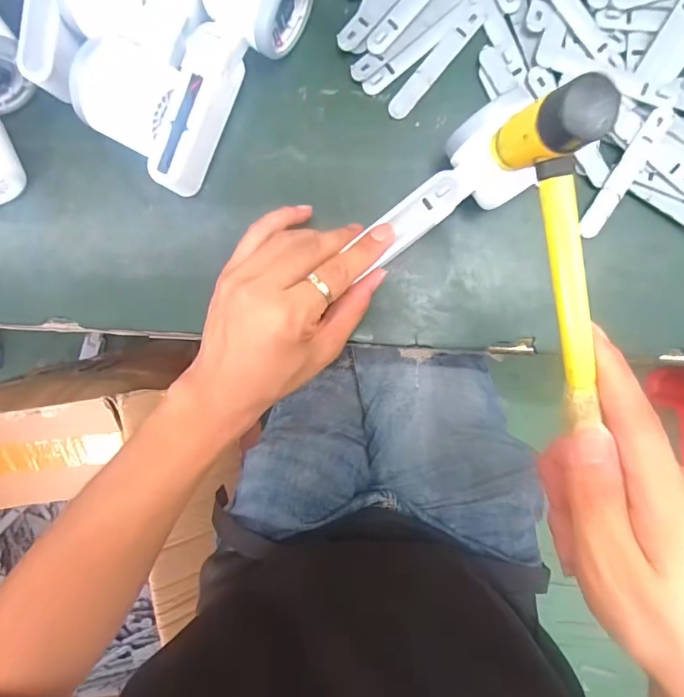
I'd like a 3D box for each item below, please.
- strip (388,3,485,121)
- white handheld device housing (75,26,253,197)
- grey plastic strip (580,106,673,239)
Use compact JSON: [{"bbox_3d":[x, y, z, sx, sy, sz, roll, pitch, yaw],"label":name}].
[{"bbox_3d":[0.067,-0.204,0.322,0.015,0.004,0.092,41,96,-3],"label":"strip"},{"bbox_3d":[-0.124,-0.170,0.308,0.084,0.047,0.102,24,93,-1],"label":"white handheld device housing"},{"bbox_3d":[0.199,-0.123,0.318,0.015,0.004,0.094,30,102,-2],"label":"grey plastic strip"}]

